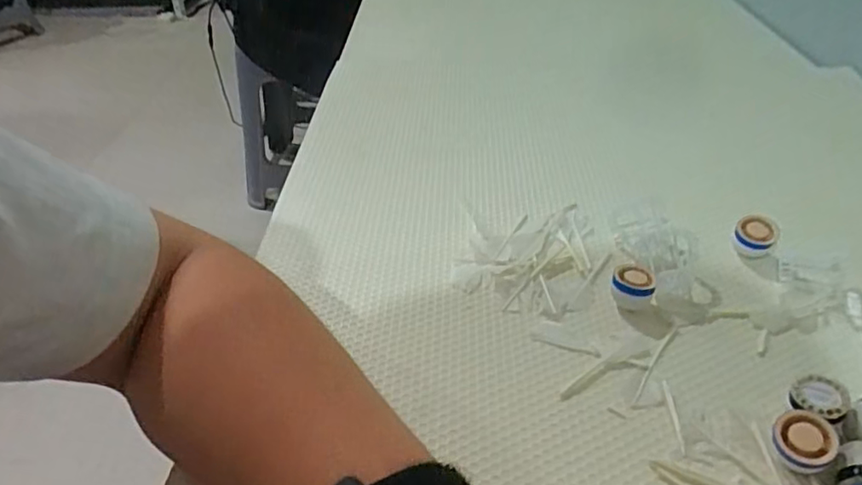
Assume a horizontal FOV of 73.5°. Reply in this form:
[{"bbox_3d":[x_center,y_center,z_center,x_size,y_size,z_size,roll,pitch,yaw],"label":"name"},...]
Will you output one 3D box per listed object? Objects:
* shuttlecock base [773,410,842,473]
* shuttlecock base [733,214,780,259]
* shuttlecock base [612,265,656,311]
[{"bbox_3d":[0.183,0.098,0.285,0.026,0.018,0.026,26,72,27],"label":"shuttlecock base"},{"bbox_3d":[0.228,-0.003,0.406,0.026,0.026,0.022,24,46,27],"label":"shuttlecock base"},{"bbox_3d":[0.129,0.030,0.369,0.025,0.025,0.021,20,44,23],"label":"shuttlecock base"}]

